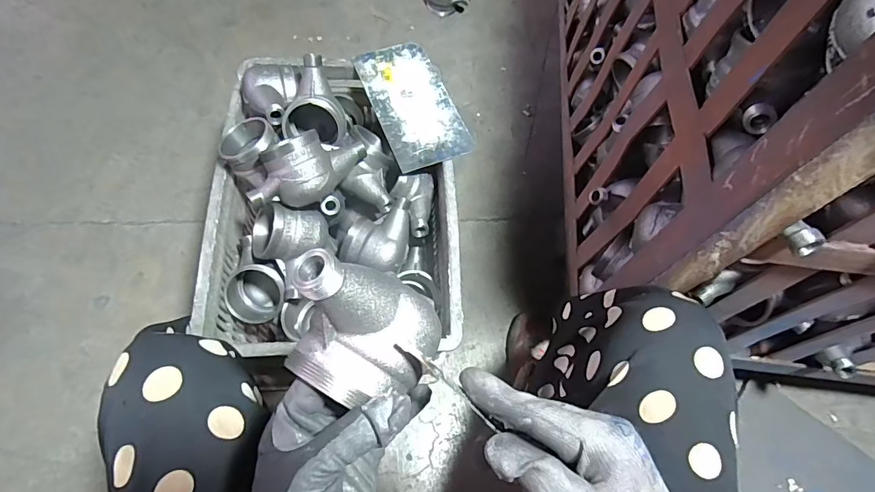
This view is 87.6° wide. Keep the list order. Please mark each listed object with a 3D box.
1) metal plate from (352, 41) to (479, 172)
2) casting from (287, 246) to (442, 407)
[{"bbox_3d":[-0.042,-0.235,0.743,0.123,0.006,0.248,-19,67,-12],"label":"metal plate"},{"bbox_3d":[-0.052,0.054,0.286,0.056,0.105,0.087,9,84,51],"label":"casting"}]

